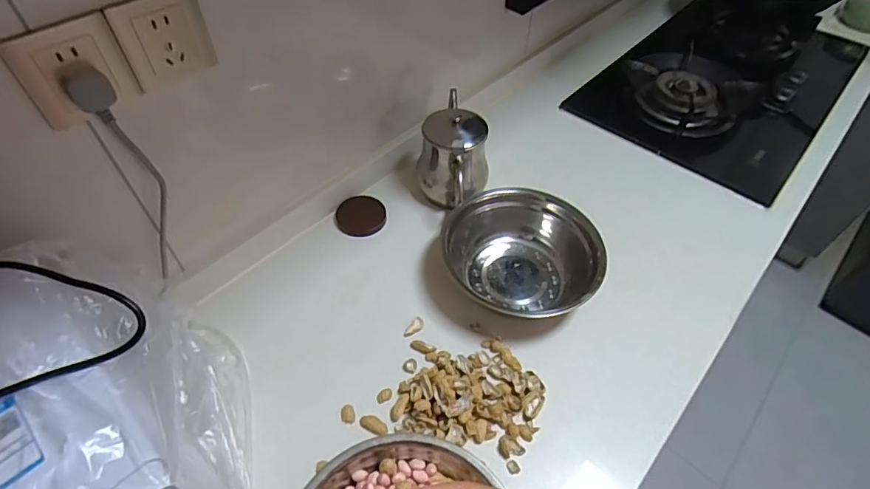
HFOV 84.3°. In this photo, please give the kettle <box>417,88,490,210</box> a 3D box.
[{"bbox_3d":[0.031,-0.148,0.797,0.108,0.141,0.194,4,51,2],"label":"kettle"}]

